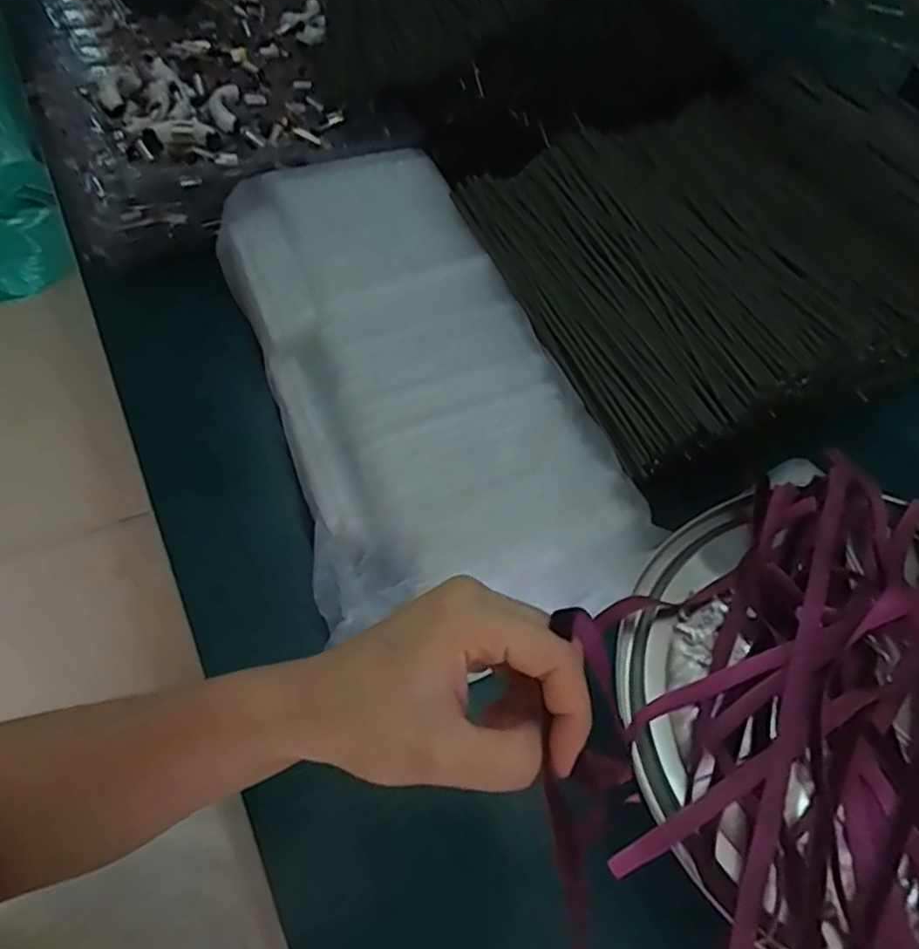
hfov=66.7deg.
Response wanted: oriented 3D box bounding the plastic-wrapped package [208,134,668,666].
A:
[{"bbox_3d":[-0.041,-0.087,0.526,0.210,0.057,0.434,-17,60,-13],"label":"plastic-wrapped package"}]

